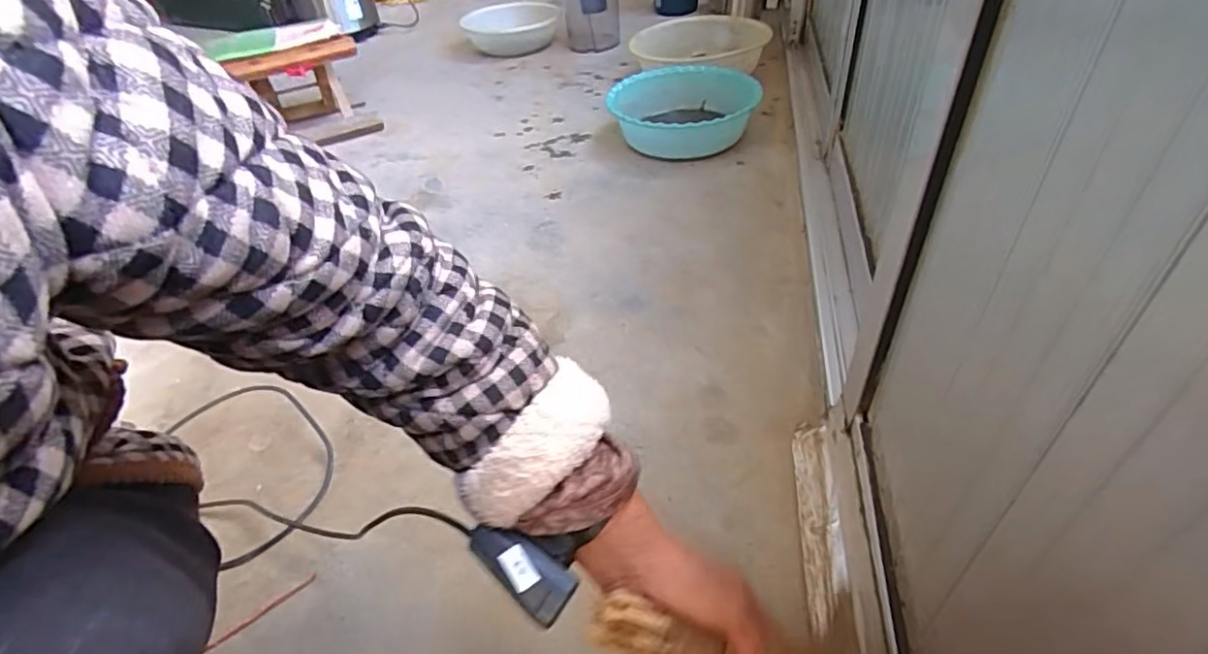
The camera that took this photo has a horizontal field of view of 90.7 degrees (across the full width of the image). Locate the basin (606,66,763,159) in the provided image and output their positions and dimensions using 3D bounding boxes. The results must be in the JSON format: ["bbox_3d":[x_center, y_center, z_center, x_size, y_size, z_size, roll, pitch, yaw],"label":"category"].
[{"bbox_3d":[0.138,-0.392,1.105,0.258,0.088,0.254,-3,43,3],"label":"basin"}]

